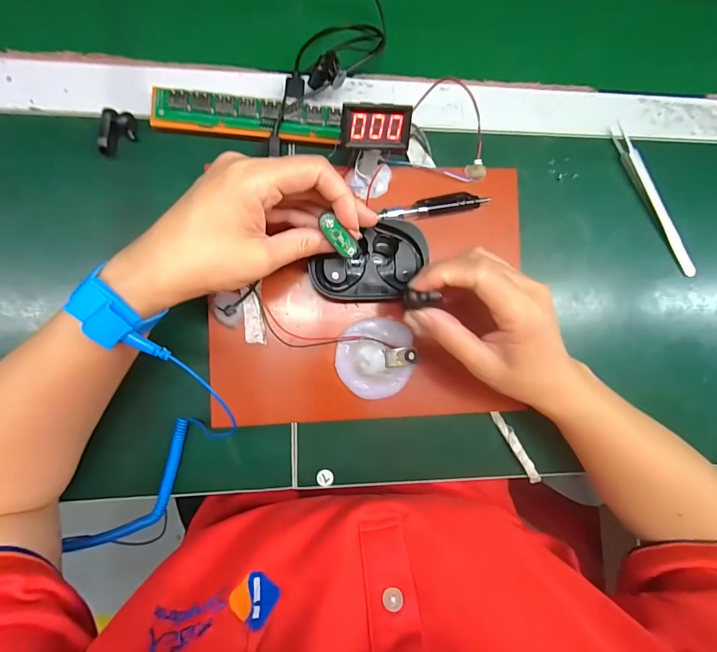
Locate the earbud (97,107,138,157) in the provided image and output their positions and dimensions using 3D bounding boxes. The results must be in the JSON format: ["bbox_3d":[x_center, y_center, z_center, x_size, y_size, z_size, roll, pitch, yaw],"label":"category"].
[{"bbox_3d":[-0.183,-0.147,0.303,0.022,0.010,0.034,6,90,-6],"label":"earbud"}]

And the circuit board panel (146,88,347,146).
[{"bbox_3d":[-0.085,-0.161,0.308,0.143,0.007,0.028,2,117,-6],"label":"circuit board panel"}]

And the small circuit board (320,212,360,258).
[{"bbox_3d":[-0.012,-0.056,0.251,0.011,0.004,0.030,-42,106,-4],"label":"small circuit board"}]

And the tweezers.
[{"bbox_3d":[0.265,-0.112,0.357,0.015,0.007,0.149,-31,94,-5],"label":"tweezers"}]

